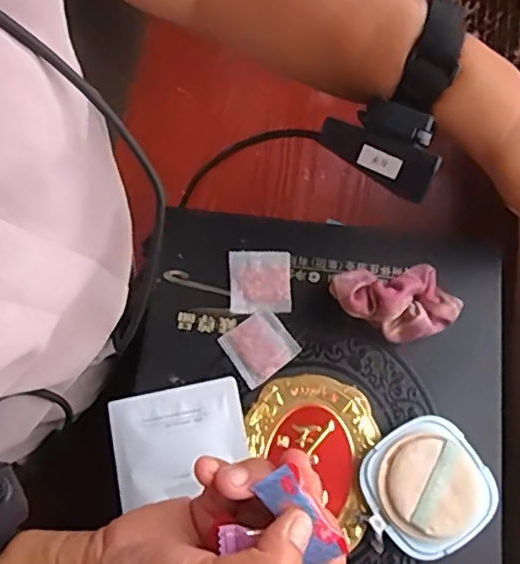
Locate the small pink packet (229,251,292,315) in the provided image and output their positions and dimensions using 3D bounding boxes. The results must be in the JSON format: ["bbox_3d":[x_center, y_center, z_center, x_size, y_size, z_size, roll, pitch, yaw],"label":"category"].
[{"bbox_3d":[0.000,0.000,0.422,0.042,0.006,0.043,-2,74,0],"label":"small pink packet"}]

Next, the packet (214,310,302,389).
[{"bbox_3d":[-0.001,0.043,0.408,0.042,0.008,0.041,-37,76,-9],"label":"packet"}]

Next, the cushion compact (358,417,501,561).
[{"bbox_3d":[0.102,0.126,0.376,0.074,0.023,0.071,-33,76,-9],"label":"cushion compact"}]

